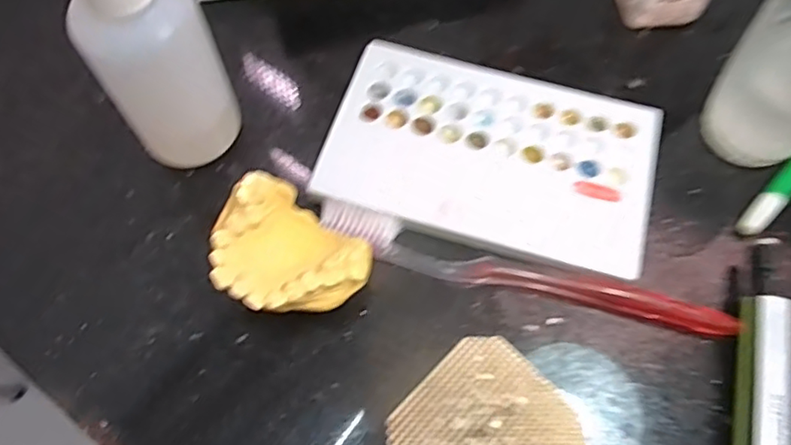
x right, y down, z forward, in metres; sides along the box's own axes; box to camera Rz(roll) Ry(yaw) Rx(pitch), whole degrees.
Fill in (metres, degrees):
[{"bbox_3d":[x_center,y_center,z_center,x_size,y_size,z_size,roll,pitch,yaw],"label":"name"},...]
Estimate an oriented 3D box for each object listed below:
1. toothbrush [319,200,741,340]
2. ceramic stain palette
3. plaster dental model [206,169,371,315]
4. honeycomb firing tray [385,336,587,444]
[{"bbox_3d":[0.056,0.024,0.265,0.185,0.012,0.019,15,67,7],"label":"toothbrush"},{"bbox_3d":[0.047,-0.034,0.291,0.153,0.012,0.095,14,67,6],"label":"ceramic stain palette"},{"bbox_3d":[-0.045,0.016,0.254,0.067,0.036,0.052,25,69,11],"label":"plaster dental model"},{"bbox_3d":[0.037,0.086,0.238,0.065,0.010,0.065,42,73,16],"label":"honeycomb firing tray"}]

